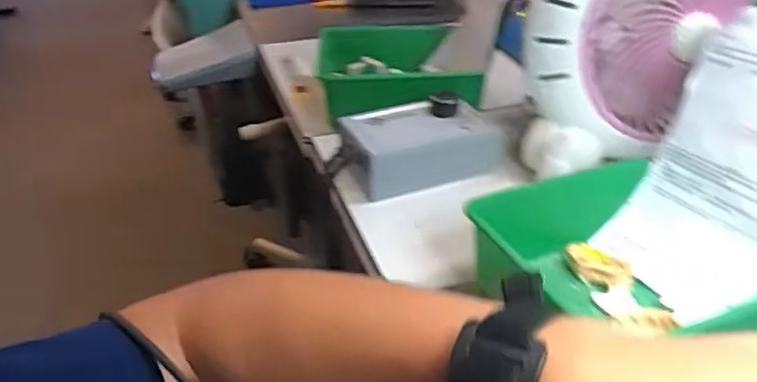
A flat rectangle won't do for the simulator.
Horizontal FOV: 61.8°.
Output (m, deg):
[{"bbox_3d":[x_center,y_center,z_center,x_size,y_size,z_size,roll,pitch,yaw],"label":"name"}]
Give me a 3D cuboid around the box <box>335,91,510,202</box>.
[{"bbox_3d":[0.042,-0.048,0.596,0.141,0.053,0.075,-13,36,-19],"label":"box"}]

